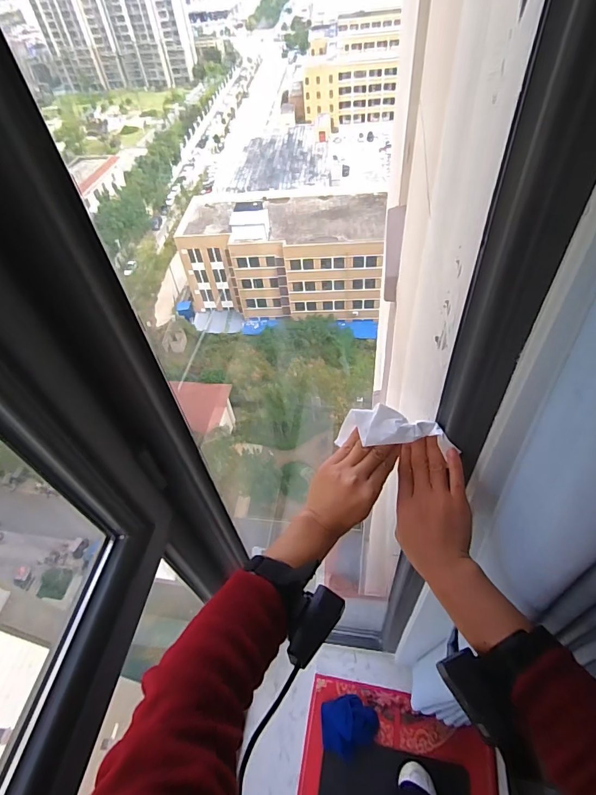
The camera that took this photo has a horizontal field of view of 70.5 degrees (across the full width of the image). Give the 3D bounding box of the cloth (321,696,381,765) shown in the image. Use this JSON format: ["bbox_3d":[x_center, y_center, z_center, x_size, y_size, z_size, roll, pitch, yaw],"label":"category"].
[{"bbox_3d":[0.143,0.905,1.159,0.153,0.037,0.134,-4,50,3],"label":"cloth"}]

